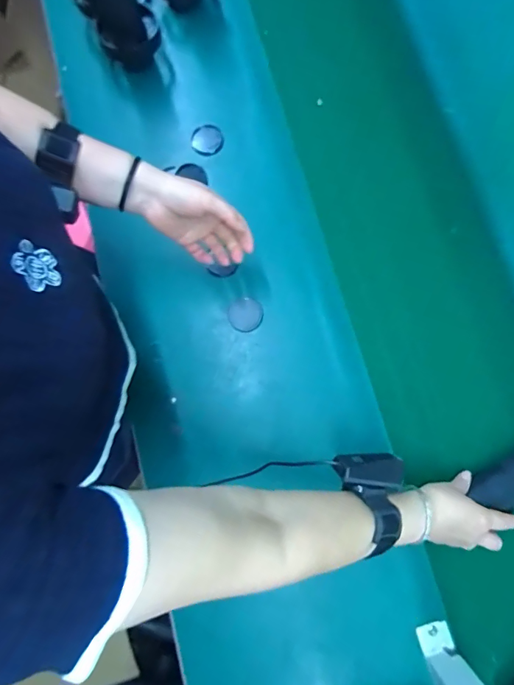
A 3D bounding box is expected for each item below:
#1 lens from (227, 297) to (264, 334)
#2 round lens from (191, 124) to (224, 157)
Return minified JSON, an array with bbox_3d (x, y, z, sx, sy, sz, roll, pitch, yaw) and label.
[{"bbox_3d":[-0.018,-0.041,0.626,0.051,0.007,0.051,19,81,5],"label":"lens"},{"bbox_3d":[-0.080,-0.325,0.680,0.050,0.008,0.053,0,80,2],"label":"round lens"}]

